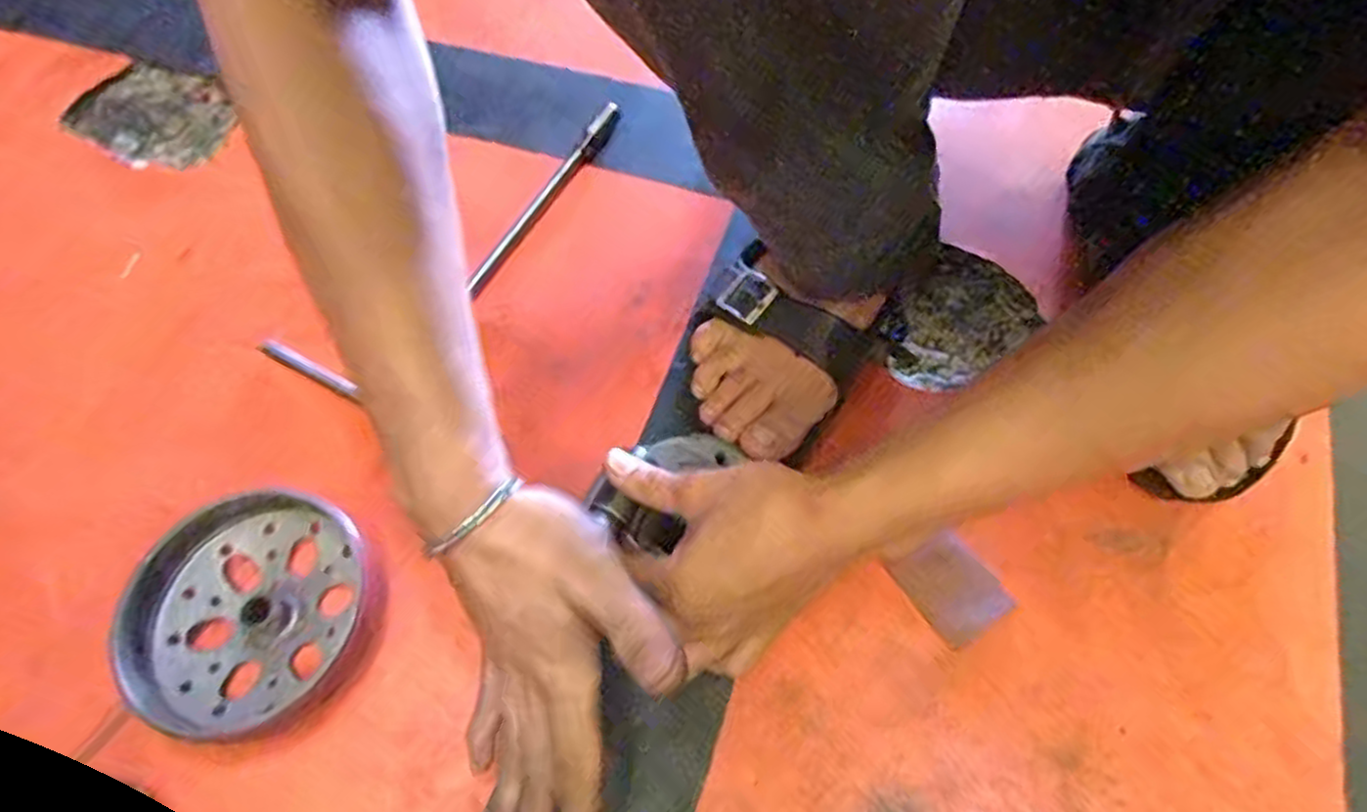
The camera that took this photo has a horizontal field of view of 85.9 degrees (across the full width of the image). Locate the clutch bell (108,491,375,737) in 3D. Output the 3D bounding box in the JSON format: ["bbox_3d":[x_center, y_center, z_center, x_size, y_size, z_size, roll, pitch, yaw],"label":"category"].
[{"bbox_3d":[-0.256,0.114,0.421,0.124,0.033,0.136,-2,63,3],"label":"clutch bell"}]

